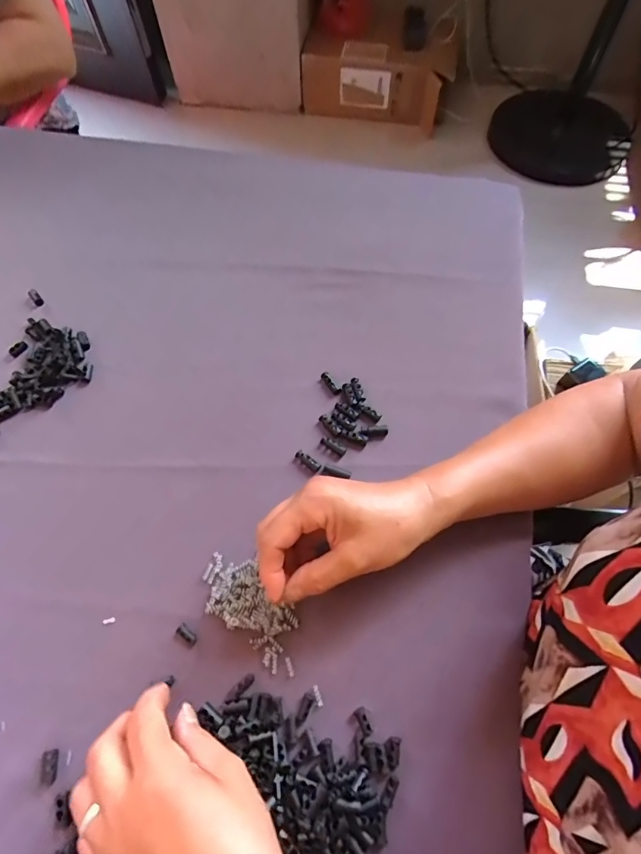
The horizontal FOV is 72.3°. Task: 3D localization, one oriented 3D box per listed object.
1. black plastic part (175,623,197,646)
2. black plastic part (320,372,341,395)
[{"bbox_3d":[-0.101,0.157,0.331,0.017,0.004,0.008,35,72,14],"label":"black plastic part"},{"bbox_3d":[0.010,-0.041,0.420,0.007,0.006,0.026,-35,71,-13],"label":"black plastic part"}]

